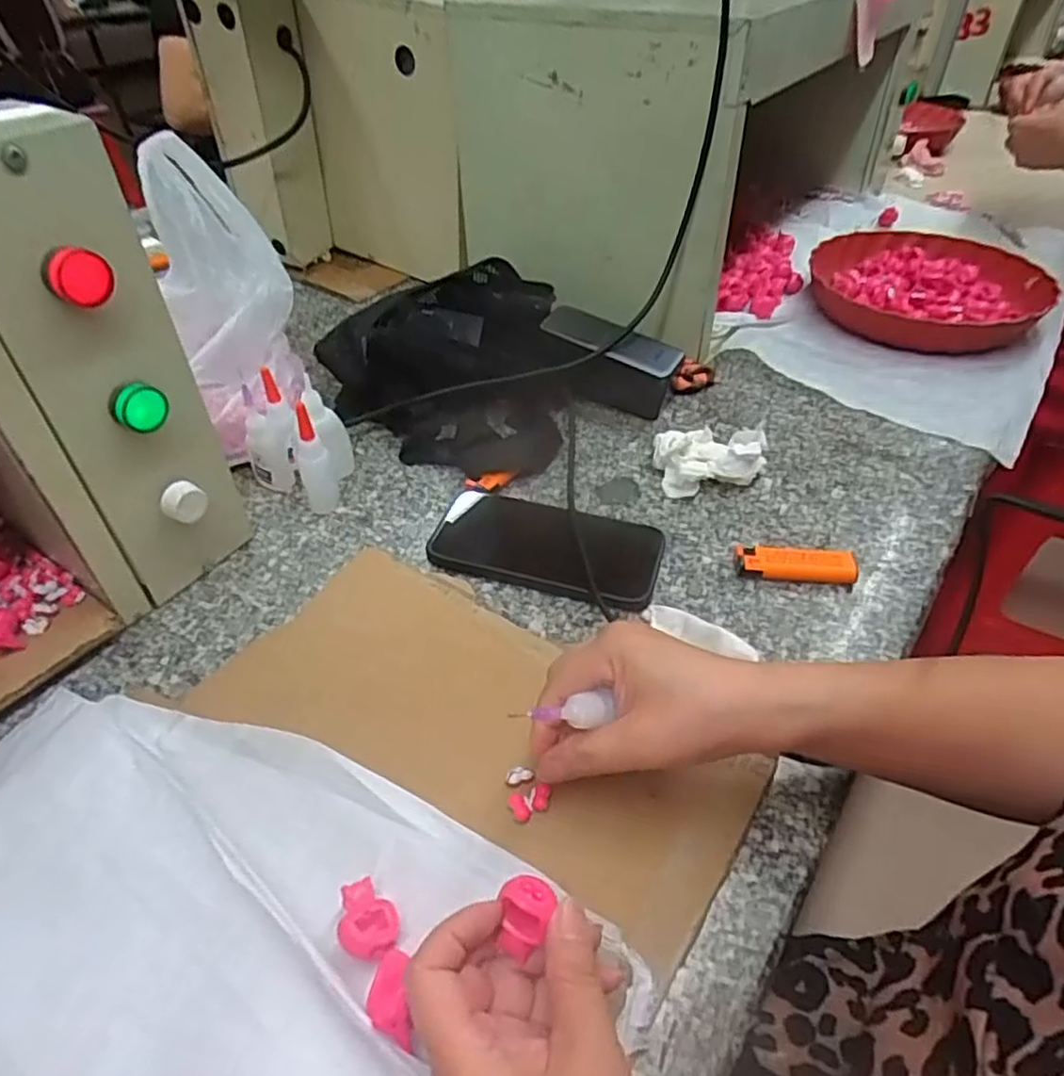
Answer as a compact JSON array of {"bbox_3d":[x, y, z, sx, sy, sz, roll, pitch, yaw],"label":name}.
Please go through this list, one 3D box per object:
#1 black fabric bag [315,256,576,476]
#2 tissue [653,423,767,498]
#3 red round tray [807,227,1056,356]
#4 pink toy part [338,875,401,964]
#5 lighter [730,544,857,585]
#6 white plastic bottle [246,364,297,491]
[{"bbox_3d":[-0.079,-0.163,0.634,0.219,0.082,0.242,0,43,-6],"label":"black fabric bag"},{"bbox_3d":[0.148,-0.064,0.573,0.085,0.033,0.056,-4,42,-2],"label":"tissue"},{"bbox_3d":[0.432,-0.279,0.780,0.237,0.040,0.229,-1,42,1],"label":"red round tray"},{"bbox_3d":[-0.073,0.171,0.310,0.025,0.015,0.032,-30,49,-27],"label":"pink toy part"},{"bbox_3d":[0.185,0.017,0.493,0.081,0.017,0.026,3,43,6],"label":"lighter"},{"bbox_3d":[-0.211,-0.086,0.566,0.030,0.086,0.044,3,40,2],"label":"white plastic bottle"}]

